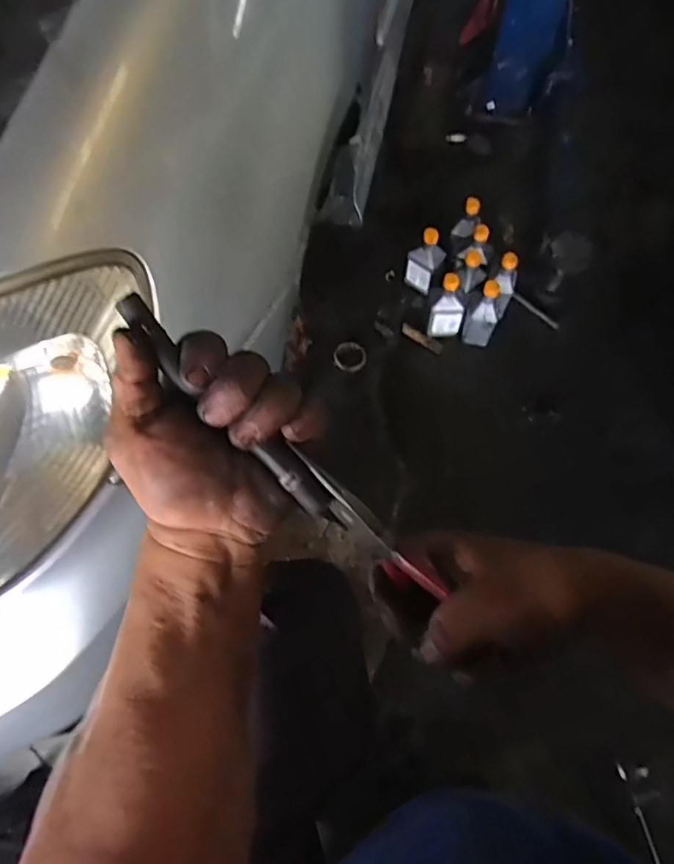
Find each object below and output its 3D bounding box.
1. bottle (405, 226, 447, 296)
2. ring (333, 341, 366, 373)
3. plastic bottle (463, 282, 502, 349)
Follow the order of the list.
[{"bbox_3d":[0.273,-0.523,1.704,0.068,0.204,0.101,-41,72,-18],"label":"bottle"},{"bbox_3d":[0.039,-0.224,1.659,0.097,0.009,0.099,1,81,-7],"label":"ring"},{"bbox_3d":[0.433,-0.343,1.638,0.082,0.194,0.112,23,66,9],"label":"plastic bottle"}]

